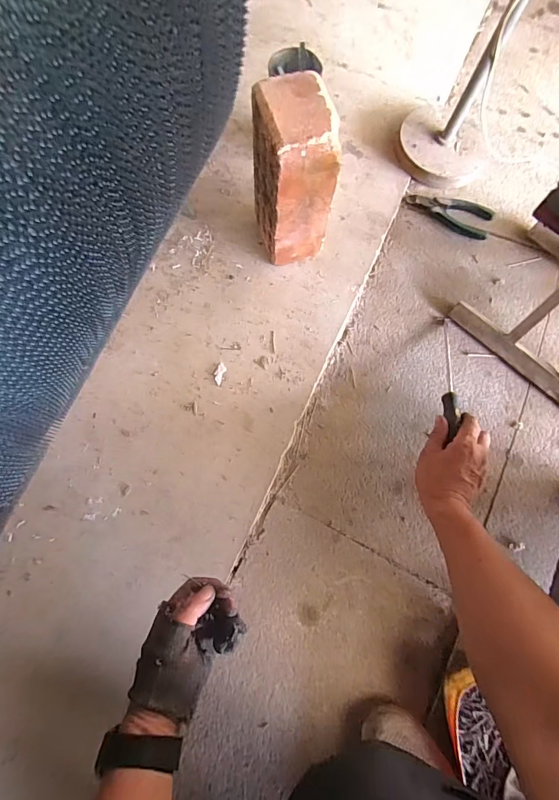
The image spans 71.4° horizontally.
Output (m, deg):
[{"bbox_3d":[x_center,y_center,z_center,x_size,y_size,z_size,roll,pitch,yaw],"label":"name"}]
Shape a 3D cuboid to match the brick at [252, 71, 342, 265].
[{"bbox_3d":[0.018,-0.305,0.562,0.091,0.228,0.113,-19,75,-7],"label":"brick"}]

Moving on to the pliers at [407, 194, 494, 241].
[{"bbox_3d":[0.303,-0.337,0.699,0.150,0.012,0.060,23,75,6],"label":"pliers"}]

